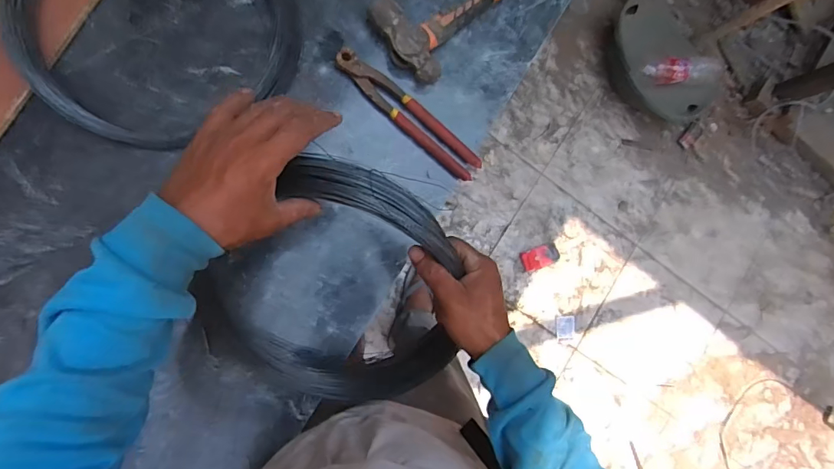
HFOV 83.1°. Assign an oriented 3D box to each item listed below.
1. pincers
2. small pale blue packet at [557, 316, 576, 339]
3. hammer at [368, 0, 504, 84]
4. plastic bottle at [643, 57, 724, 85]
[{"bbox_3d":[-0.010,-0.151,0.589,0.218,0.016,0.036,41,81,-6],"label":"pincers"},{"bbox_3d":[0.471,0.293,1.485,0.061,0.009,0.072,3,86,-11],"label":"small pale blue packet"},{"bbox_3d":[0.120,-0.314,0.600,0.353,0.043,0.115,-29,93,-11],"label":"hammer"},{"bbox_3d":[0.834,-0.519,1.480,0.252,0.057,0.078,-6,90,-4],"label":"plastic bottle"}]

